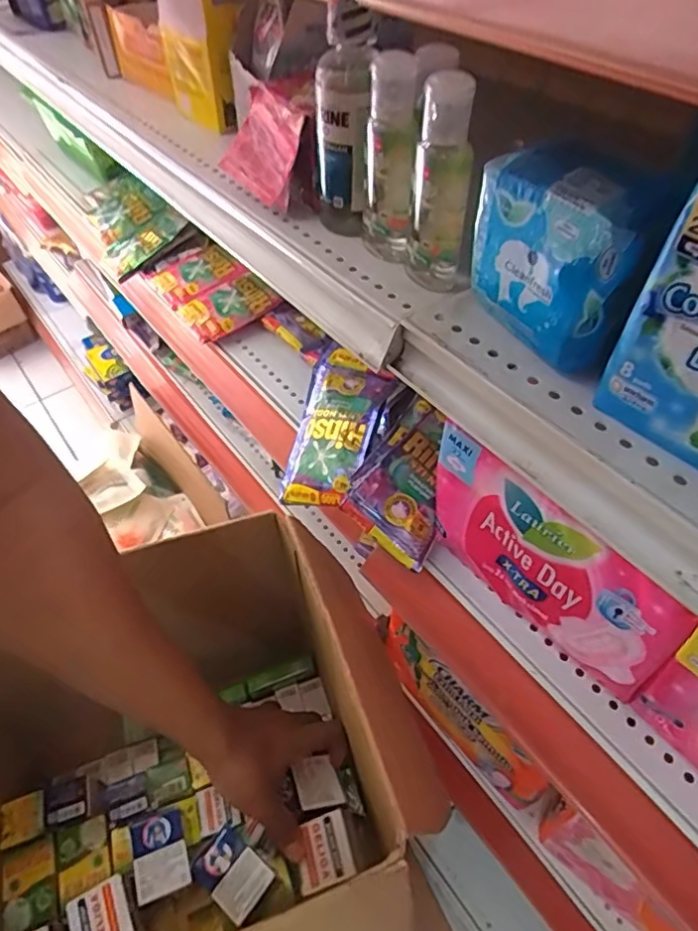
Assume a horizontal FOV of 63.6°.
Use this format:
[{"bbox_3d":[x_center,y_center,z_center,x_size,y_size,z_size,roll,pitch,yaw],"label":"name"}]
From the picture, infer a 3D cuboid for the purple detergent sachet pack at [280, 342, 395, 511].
[{"bbox_3d":[-0.011,-0.033,0.471,0.071,0.051,0.134,13,53,12],"label":"purple detergent sachet pack"}]

